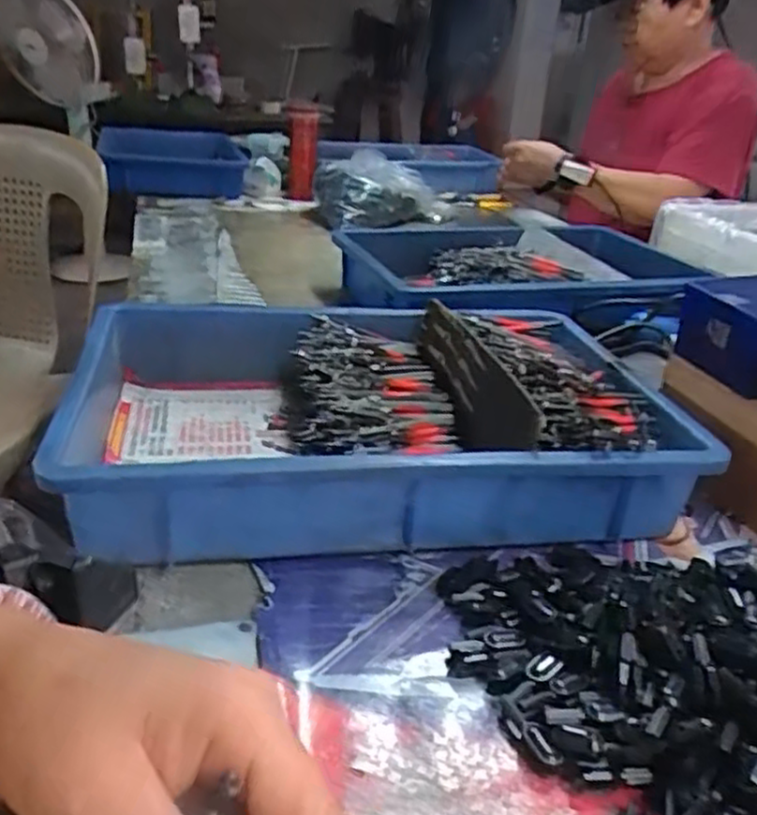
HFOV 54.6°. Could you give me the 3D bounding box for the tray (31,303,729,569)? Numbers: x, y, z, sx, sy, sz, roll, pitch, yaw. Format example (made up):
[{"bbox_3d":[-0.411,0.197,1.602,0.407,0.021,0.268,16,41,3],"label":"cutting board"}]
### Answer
[{"bbox_3d":[-0.004,-0.003,0.574,0.412,0.085,0.285,-1,28,-11],"label":"tray"}]

